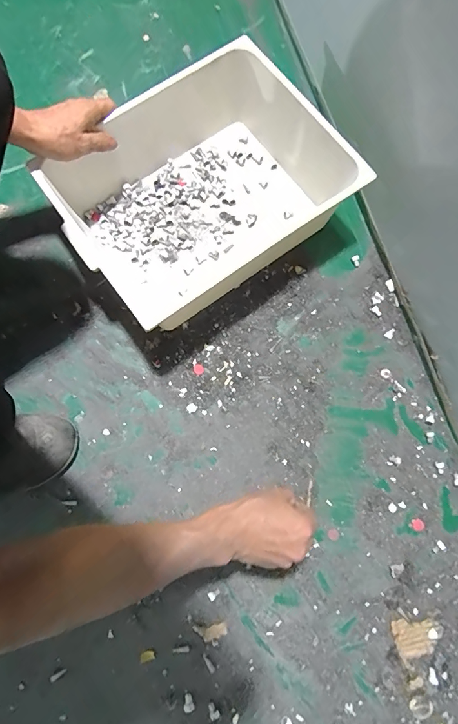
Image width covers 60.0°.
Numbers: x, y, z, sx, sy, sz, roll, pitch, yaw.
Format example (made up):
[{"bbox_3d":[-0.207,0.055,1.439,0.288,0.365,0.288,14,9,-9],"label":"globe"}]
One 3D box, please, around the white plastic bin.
[{"bbox_3d":[-0.034,-0.248,0.570,0.330,0.110,0.260,-35,81,-7],"label":"white plastic bin"}]

